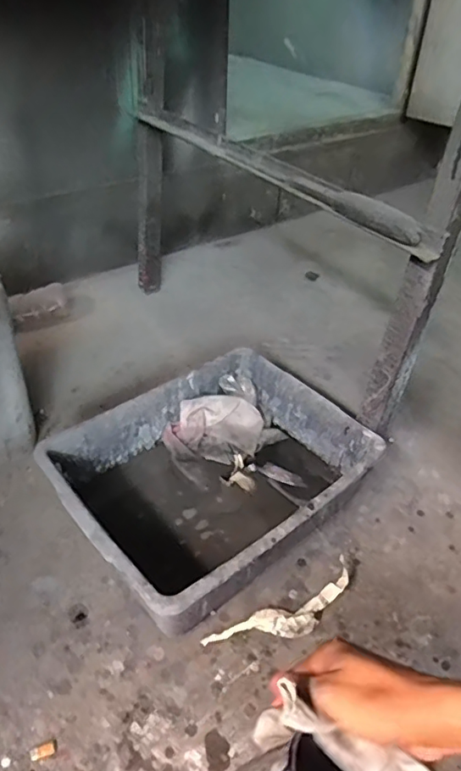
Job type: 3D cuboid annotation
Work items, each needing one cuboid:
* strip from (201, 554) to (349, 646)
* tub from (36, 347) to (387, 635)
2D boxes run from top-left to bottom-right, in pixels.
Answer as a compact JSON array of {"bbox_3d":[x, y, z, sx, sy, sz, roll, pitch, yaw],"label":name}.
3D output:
[{"bbox_3d":[0.072,0.285,0.663,0.207,0.025,0.053,-18,45,-23],"label":"strip"},{"bbox_3d":[-0.024,0.131,0.760,0.386,0.125,0.305,-28,49,-31],"label":"tub"}]

